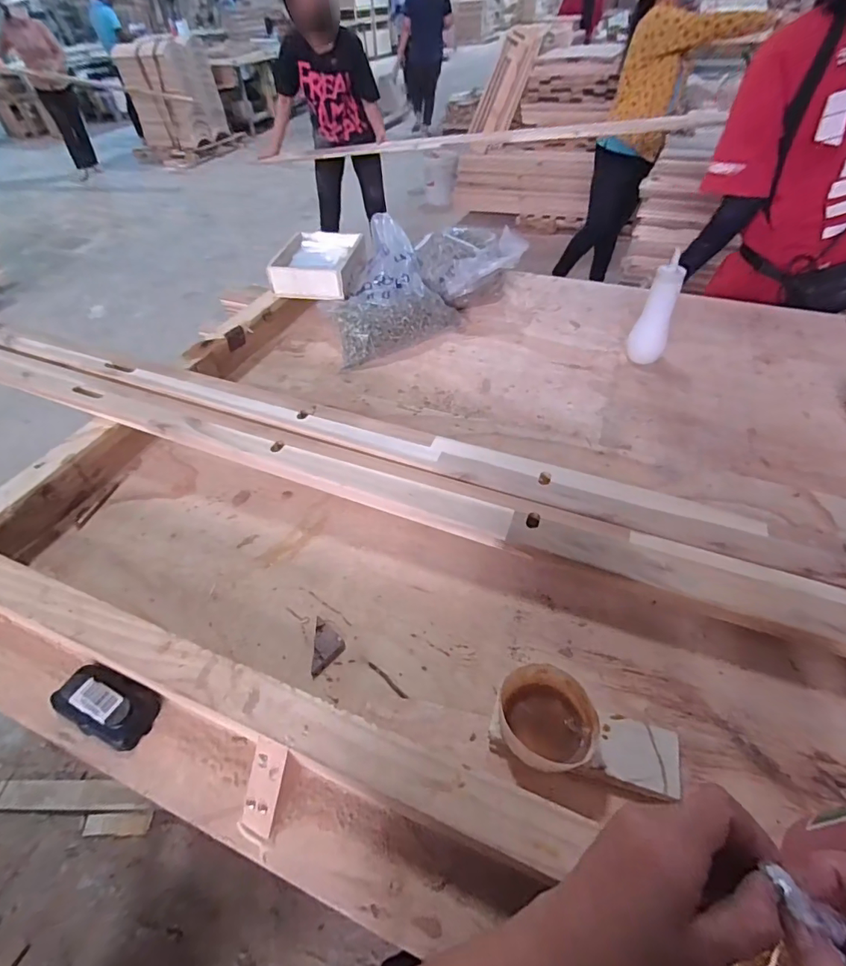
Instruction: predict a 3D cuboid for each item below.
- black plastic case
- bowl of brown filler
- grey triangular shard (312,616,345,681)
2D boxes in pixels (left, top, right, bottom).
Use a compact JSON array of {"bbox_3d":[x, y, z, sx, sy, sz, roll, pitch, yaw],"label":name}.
[{"bbox_3d":[-0.323,0.225,0.479,0.102,0.028,0.055,14,50,16],"label":"black plastic case"},{"bbox_3d":[0.116,0.223,0.440,0.085,0.052,0.085,0,47,4],"label":"bowl of brown filler"},{"bbox_3d":[-0.105,0.181,0.524,0.034,0.012,0.063,-5,47,-1],"label":"grey triangular shard"}]

